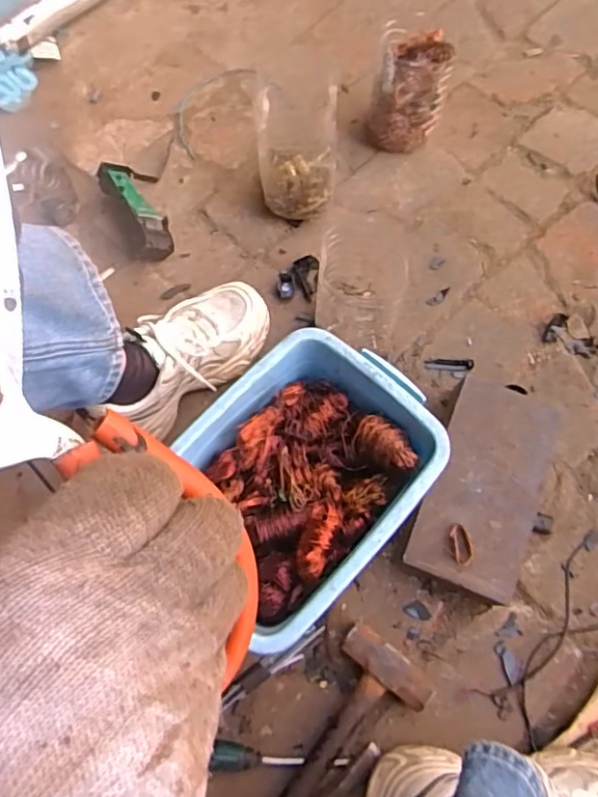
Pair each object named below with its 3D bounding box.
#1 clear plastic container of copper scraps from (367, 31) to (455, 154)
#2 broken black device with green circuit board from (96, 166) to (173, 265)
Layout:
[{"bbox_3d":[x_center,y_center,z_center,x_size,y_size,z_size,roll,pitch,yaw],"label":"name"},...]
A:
[{"bbox_3d":[0.143,-0.398,0.789,0.093,0.125,0.086,0,71,1],"label":"clear plastic container of copper scraps"},{"bbox_3d":[-0.213,-0.251,0.788,0.066,0.044,0.150,-23,72,-6],"label":"broken black device with green circuit board"}]

